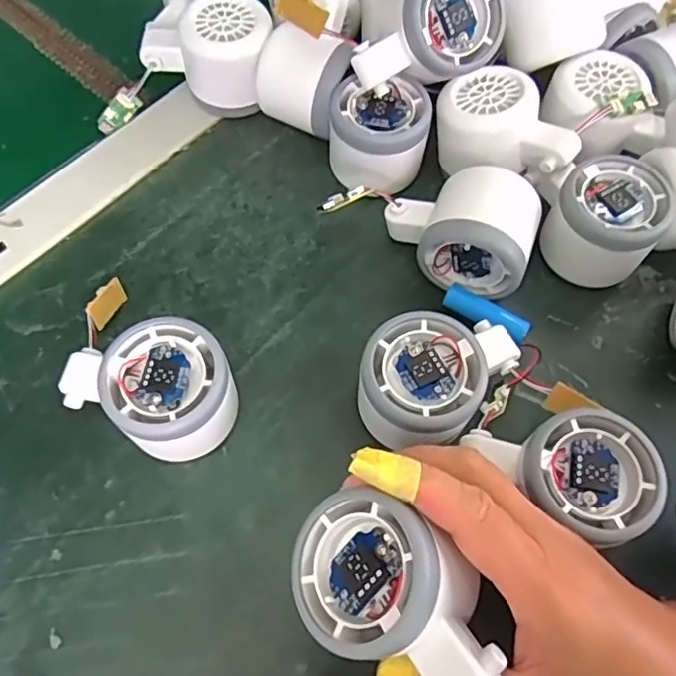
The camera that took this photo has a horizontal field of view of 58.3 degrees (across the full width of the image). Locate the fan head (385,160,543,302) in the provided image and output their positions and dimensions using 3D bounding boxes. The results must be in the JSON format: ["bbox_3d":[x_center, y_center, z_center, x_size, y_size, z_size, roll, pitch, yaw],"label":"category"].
[{"bbox_3d":[0.069,-0.062,0.342,0.080,0.058,0.053,24,66,8],"label":"fan head"}]

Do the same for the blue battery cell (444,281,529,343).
[{"bbox_3d":[0.083,-0.013,0.343,0.049,0.014,0.016,33,67,12],"label":"blue battery cell"}]

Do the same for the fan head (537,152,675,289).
[{"bbox_3d":[0.151,-0.064,0.348,0.057,0.055,0.057,38,69,14],"label":"fan head"}]

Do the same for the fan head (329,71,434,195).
[{"bbox_3d":[0.025,-0.120,0.371,0.058,0.056,0.053,1,65,-2],"label":"fan head"}]

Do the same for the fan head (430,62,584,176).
[{"bbox_3d":[0.097,-0.120,0.359,0.056,0.045,0.079,-30,70,-16],"label":"fan head"}]

